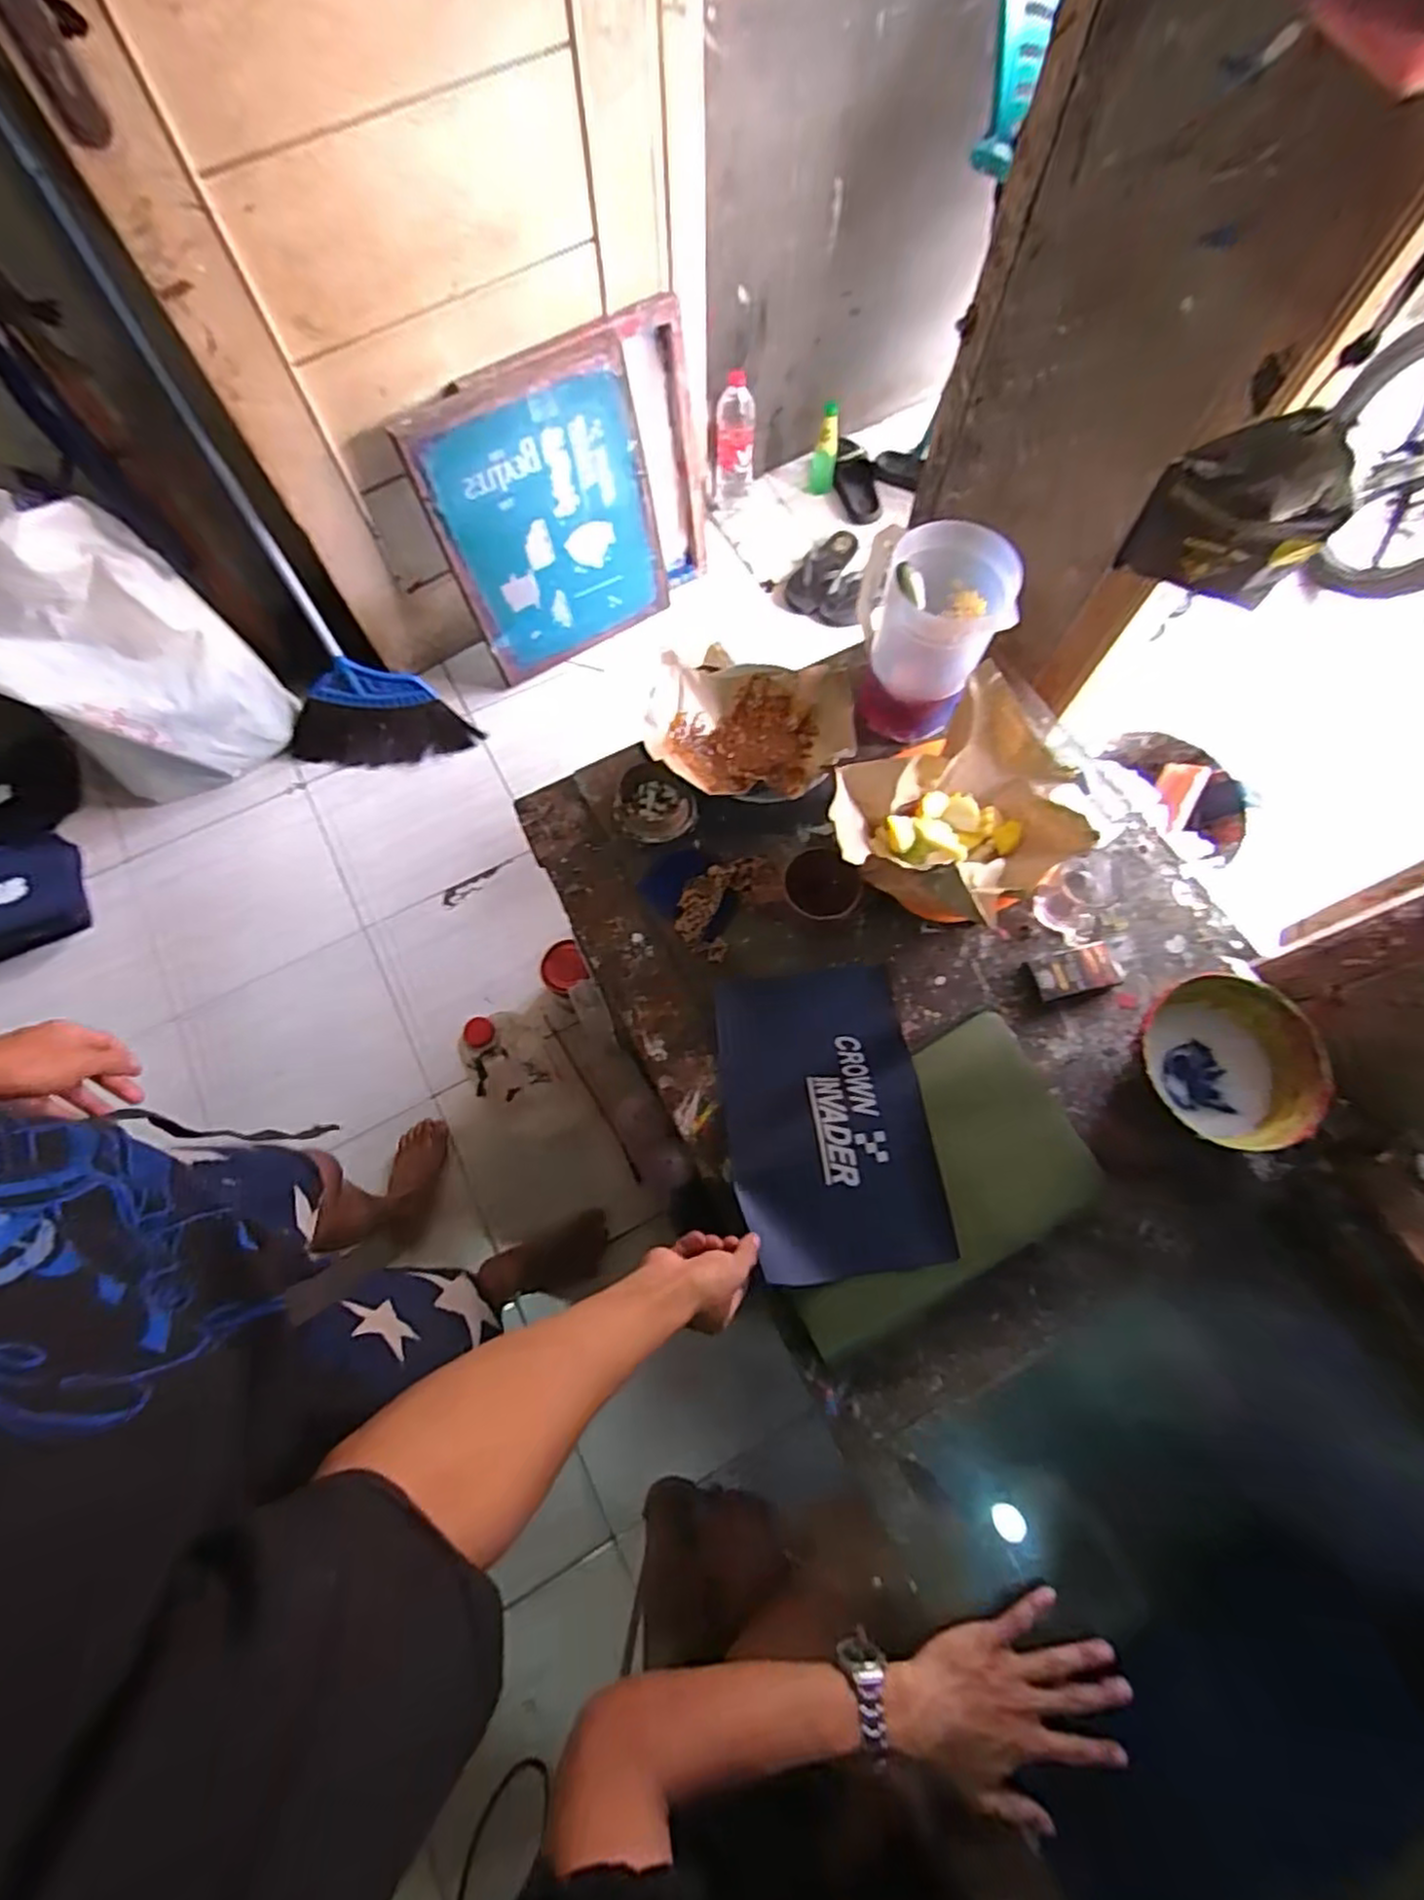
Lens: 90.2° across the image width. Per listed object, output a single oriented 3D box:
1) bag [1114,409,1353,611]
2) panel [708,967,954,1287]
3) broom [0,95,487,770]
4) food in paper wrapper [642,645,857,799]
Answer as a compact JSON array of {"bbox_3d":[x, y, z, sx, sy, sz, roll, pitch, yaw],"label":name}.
[{"bbox_3d":[0.435,-0.355,0.590,0.136,0.145,0.044,29,72,9],"label":"bag"},{"bbox_3d":[0.119,0.169,0.750,0.200,0.055,0.313,-5,70,-3],"label":"panel"},{"bbox_3d":[-0.845,-0.804,1.315,0.400,1.054,0.166,-24,50,-9],"label":"broom"},{"bbox_3d":[0.049,-0.268,0.859,0.245,0.069,0.199,8,70,2],"label":"food in paper wrapper"}]

